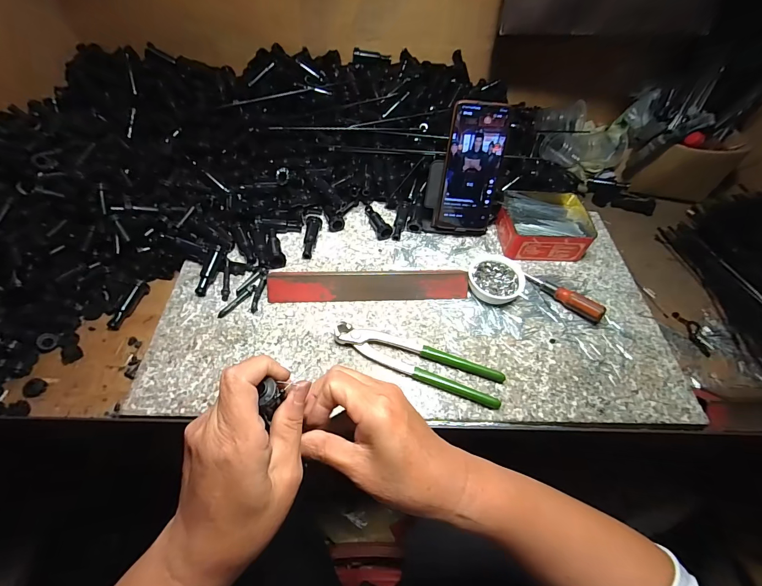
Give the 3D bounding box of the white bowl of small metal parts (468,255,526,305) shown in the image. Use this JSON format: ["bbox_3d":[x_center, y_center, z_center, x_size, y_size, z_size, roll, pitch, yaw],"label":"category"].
[{"bbox_3d":[0.153,-0.017,0.471,0.072,0.026,0.071,2,54,-2],"label":"white bowl of small metal parts"}]

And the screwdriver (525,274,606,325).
[{"bbox_3d":[0.246,0.001,0.467,0.022,0.024,0.104,-32,62,-24],"label":"screwdriver"}]

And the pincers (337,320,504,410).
[{"bbox_3d":[0.042,0.076,0.404,0.196,0.016,0.045,19,55,10],"label":"pincers"}]

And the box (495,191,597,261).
[{"bbox_3d":[0.247,-0.103,0.527,0.136,0.045,0.111,-2,54,-5],"label":"box"}]

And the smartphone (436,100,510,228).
[{"bbox_3d":[0.127,-0.171,0.483,0.076,0.163,0.009,2,29,-2],"label":"smartphone"}]

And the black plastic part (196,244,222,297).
[{"bbox_3d":[-0.224,-0.030,0.453,0.015,0.011,0.071,10,74,4],"label":"black plastic part"}]

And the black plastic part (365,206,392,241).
[{"bbox_3d":[-0.003,-0.113,0.534,0.022,0.025,0.073,-14,56,-14],"label":"black plastic part"}]

